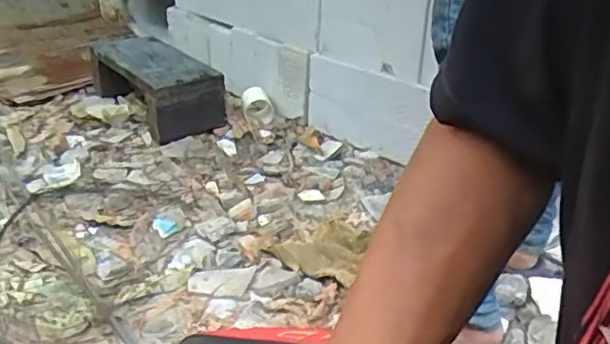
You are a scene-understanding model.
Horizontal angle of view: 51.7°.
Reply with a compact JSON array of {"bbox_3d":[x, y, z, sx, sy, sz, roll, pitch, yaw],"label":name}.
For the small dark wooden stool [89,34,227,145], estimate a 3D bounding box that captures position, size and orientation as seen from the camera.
[{"bbox_3d":[-0.412,-0.237,1.742,0.213,0.177,0.442,-16,32,-34],"label":"small dark wooden stool"}]

